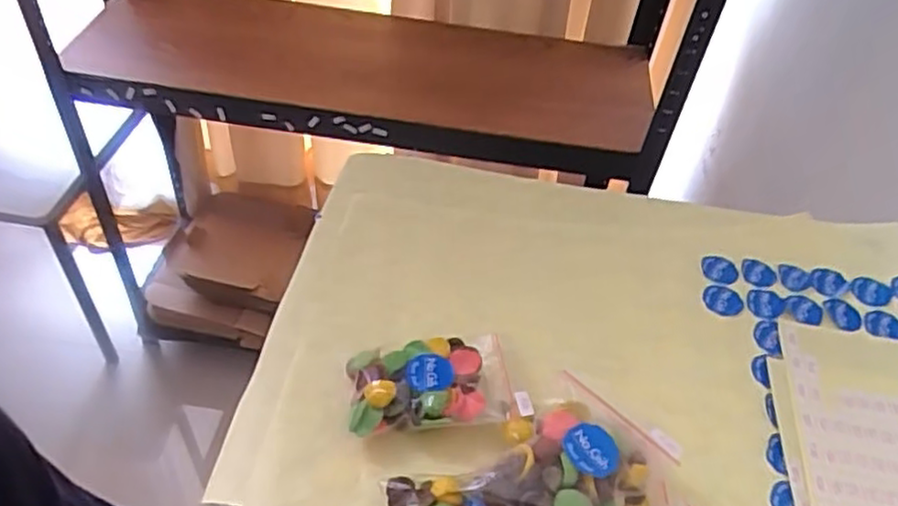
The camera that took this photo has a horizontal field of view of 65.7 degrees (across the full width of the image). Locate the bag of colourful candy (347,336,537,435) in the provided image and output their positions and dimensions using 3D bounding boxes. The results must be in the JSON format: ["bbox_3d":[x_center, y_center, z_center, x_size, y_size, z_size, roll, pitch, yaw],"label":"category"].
[{"bbox_3d":[-0.011,0.084,0.427,0.101,0.030,0.071,-7,47,-11],"label":"bag of colourful candy"}]

